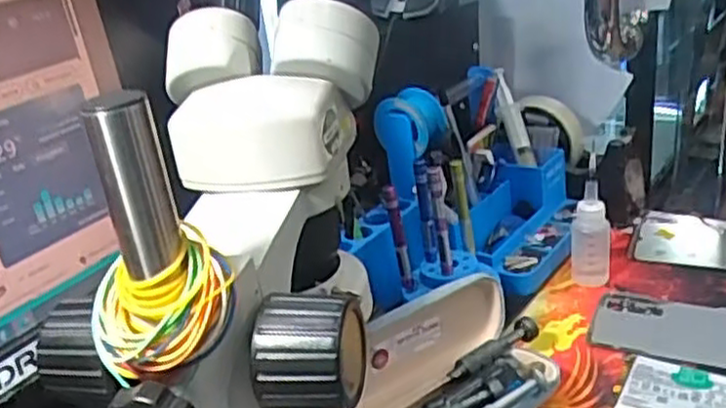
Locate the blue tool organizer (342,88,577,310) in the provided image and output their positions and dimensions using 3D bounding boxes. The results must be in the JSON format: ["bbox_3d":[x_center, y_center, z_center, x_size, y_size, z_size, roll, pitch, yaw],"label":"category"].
[{"bbox_3d":[0.089,-0.014,0.626,0.140,0.144,0.235,9,29,33],"label":"blue tool organizer"}]

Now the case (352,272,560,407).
[{"bbox_3d":[0.055,0.108,0.482,0.176,0.074,0.094,-22,28,-29],"label":"case"}]

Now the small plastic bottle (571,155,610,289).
[{"bbox_3d":[0.186,0.018,0.606,0.029,0.107,0.026,2,26,21],"label":"small plastic bottle"}]

